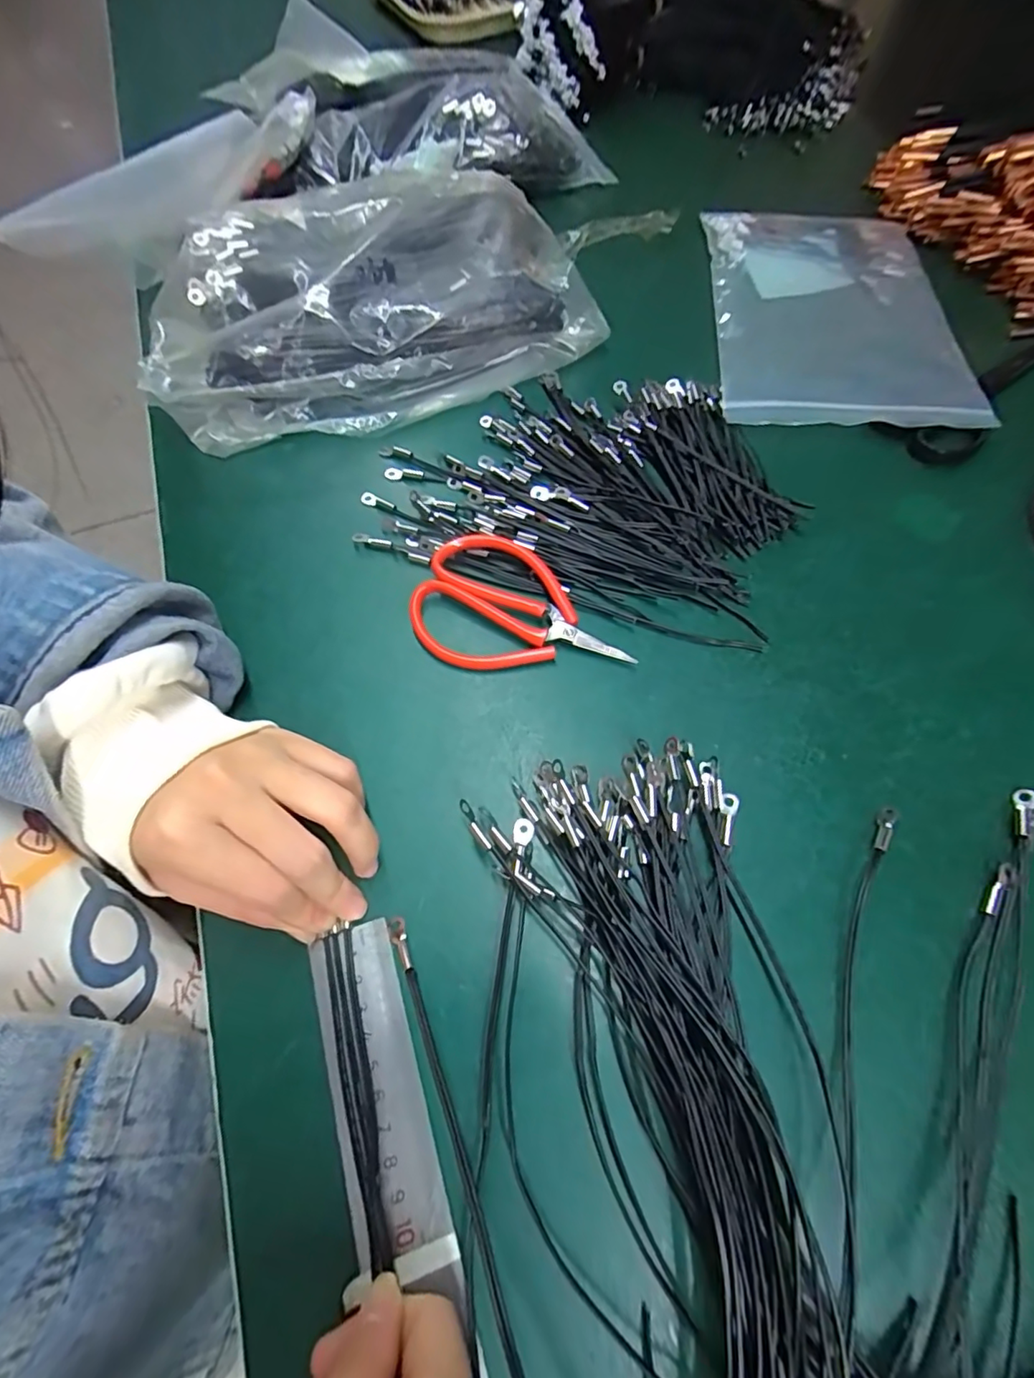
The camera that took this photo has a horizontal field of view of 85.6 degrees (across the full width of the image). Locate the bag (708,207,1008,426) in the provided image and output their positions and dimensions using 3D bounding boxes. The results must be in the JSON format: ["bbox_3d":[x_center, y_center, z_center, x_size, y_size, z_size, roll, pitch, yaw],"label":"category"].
[{"bbox_3d":[0.217,-0.263,0.386,0.155,0.011,0.229,6,65,5],"label":"bag"}]

